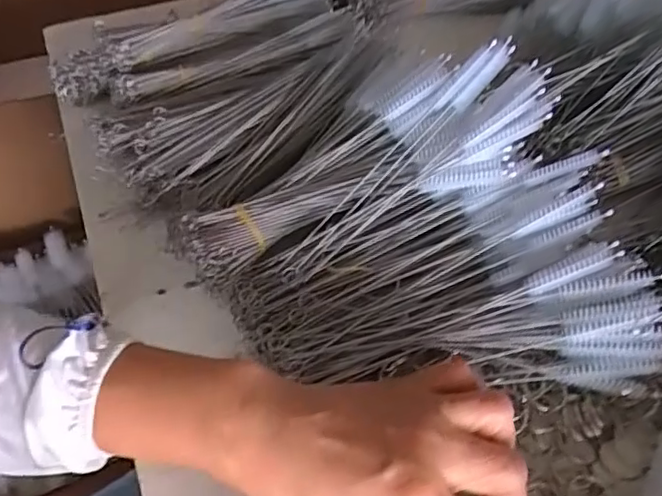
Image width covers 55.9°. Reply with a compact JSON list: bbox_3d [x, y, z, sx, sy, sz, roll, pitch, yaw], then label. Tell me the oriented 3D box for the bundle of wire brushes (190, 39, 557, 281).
[{"bbox_3d":[0.022,-0.053,0.392,0.228,0.042,0.087,-29,54,0],"label":"bundle of wire brushes"}]

